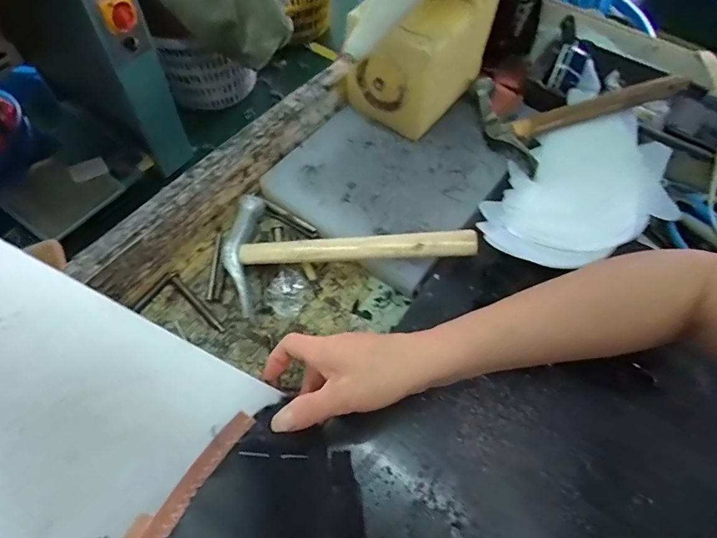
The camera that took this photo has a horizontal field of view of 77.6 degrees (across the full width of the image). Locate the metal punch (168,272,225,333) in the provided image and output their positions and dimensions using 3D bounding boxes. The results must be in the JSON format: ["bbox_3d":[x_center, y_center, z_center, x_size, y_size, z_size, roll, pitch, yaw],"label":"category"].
[{"bbox_3d":[-0.157,0.030,0.429,0.009,0.010,0.082,-39,69,-22],"label":"metal punch"}]

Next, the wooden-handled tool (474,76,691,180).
[{"bbox_3d":[0.251,-0.185,0.503,0.225,0.023,0.141,-15,61,4],"label":"wooden-handled tool"}]

